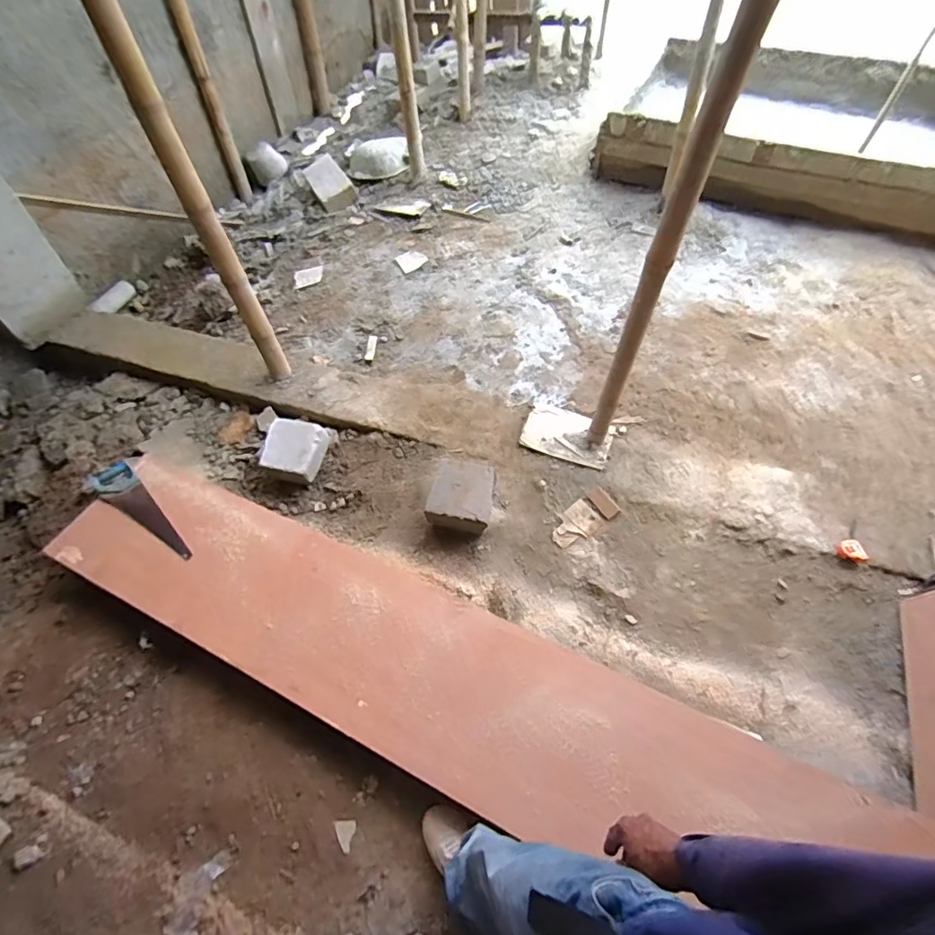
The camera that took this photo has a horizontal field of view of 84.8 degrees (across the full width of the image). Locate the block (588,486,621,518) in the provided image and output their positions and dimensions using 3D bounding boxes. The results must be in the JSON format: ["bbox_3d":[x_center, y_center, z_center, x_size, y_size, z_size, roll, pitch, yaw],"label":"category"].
[{"bbox_3d":[0.447,0.115,1.677,0.059,0.021,0.108,-30,59,-18],"label":"block"}]

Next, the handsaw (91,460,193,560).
[{"bbox_3d":[-1.064,0.142,1.653,0.122,0.027,0.537,-40,62,-23],"label":"handsaw"}]

